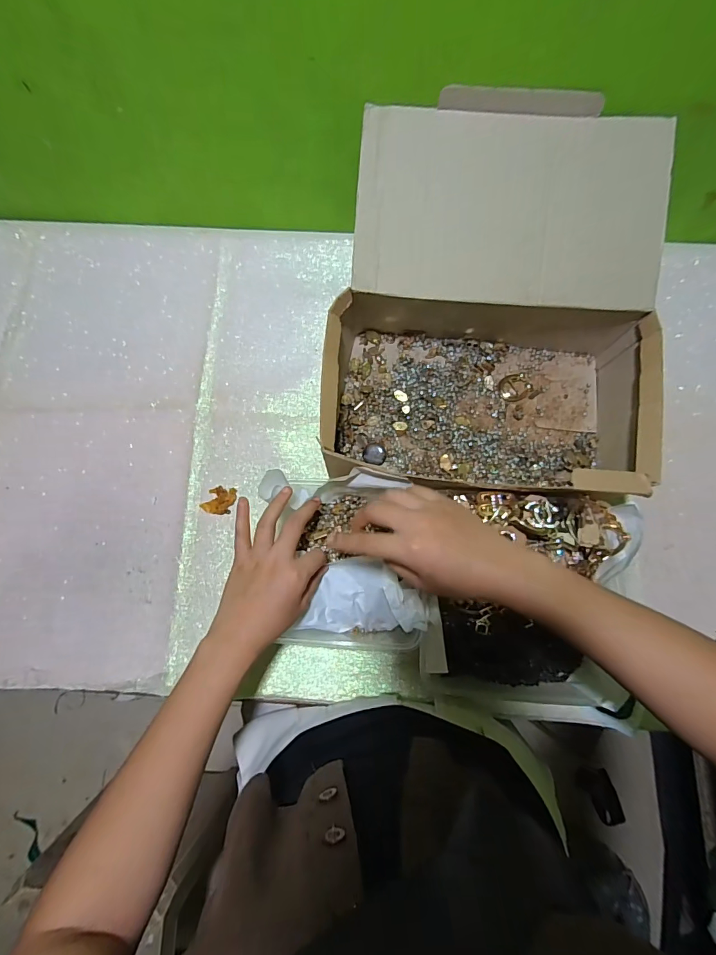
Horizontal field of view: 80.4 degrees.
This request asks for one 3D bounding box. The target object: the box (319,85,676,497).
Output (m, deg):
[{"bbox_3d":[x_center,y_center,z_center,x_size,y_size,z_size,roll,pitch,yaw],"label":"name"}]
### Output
[{"bbox_3d":[0.139,-0.175,0.471,0.340,0.158,0.381,1,78,1],"label":"box"}]

